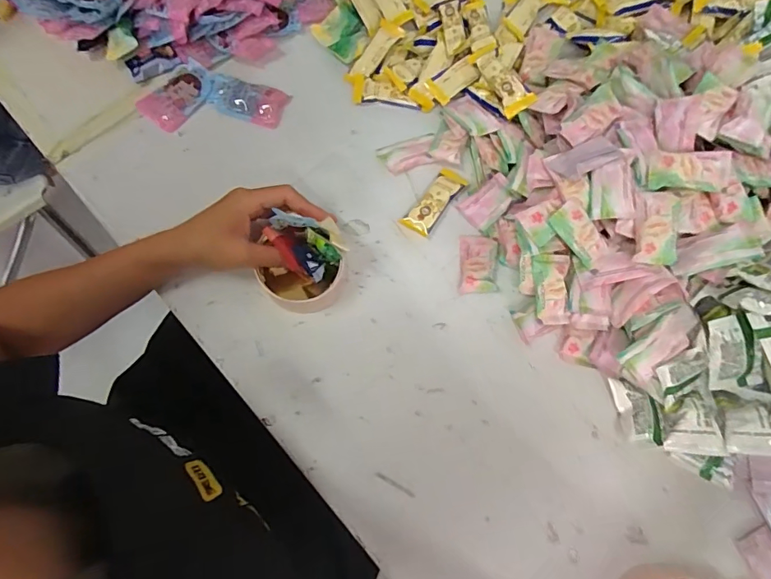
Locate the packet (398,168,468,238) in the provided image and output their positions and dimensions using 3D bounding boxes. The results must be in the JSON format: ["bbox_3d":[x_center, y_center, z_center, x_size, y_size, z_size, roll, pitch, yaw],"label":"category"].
[{"bbox_3d":[0.051,-0.091,0.473,0.030,0.013,0.079,35,76,10],"label":"packet"}]

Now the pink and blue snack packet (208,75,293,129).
[{"bbox_3d":[-0.155,-0.211,0.511,0.087,0.009,0.045,14,73,4],"label":"pink and blue snack packet"}]

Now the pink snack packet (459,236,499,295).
[{"bbox_3d":[0.092,-0.025,0.451,0.036,0.015,0.060,4,72,1],"label":"pink snack packet"}]

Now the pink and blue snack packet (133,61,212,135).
[{"bbox_3d":[-0.233,-0.216,0.514,0.051,0.012,0.081,44,77,12],"label":"pink and blue snack packet"}]

